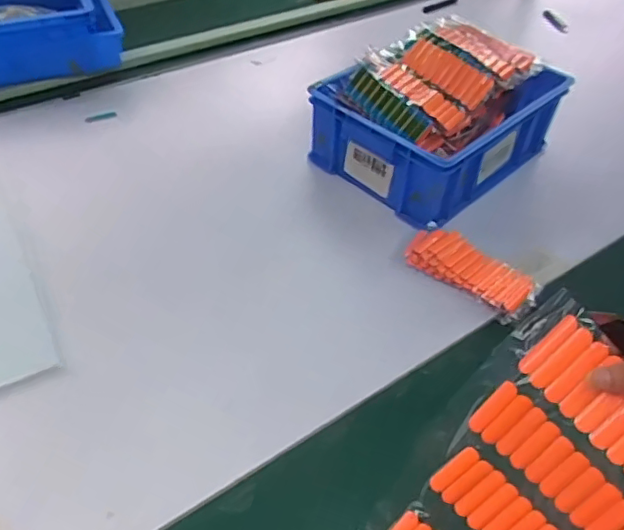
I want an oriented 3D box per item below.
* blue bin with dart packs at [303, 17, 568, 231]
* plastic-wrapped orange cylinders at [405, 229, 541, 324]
[{"bbox_3d":[0.236,-0.279,1.048,0.393,0.185,0.287,-34,57,-31],"label":"blue bin with dart packs"},{"bbox_3d":[0.240,0.008,0.881,0.200,0.032,0.093,36,53,26],"label":"plastic-wrapped orange cylinders"}]

